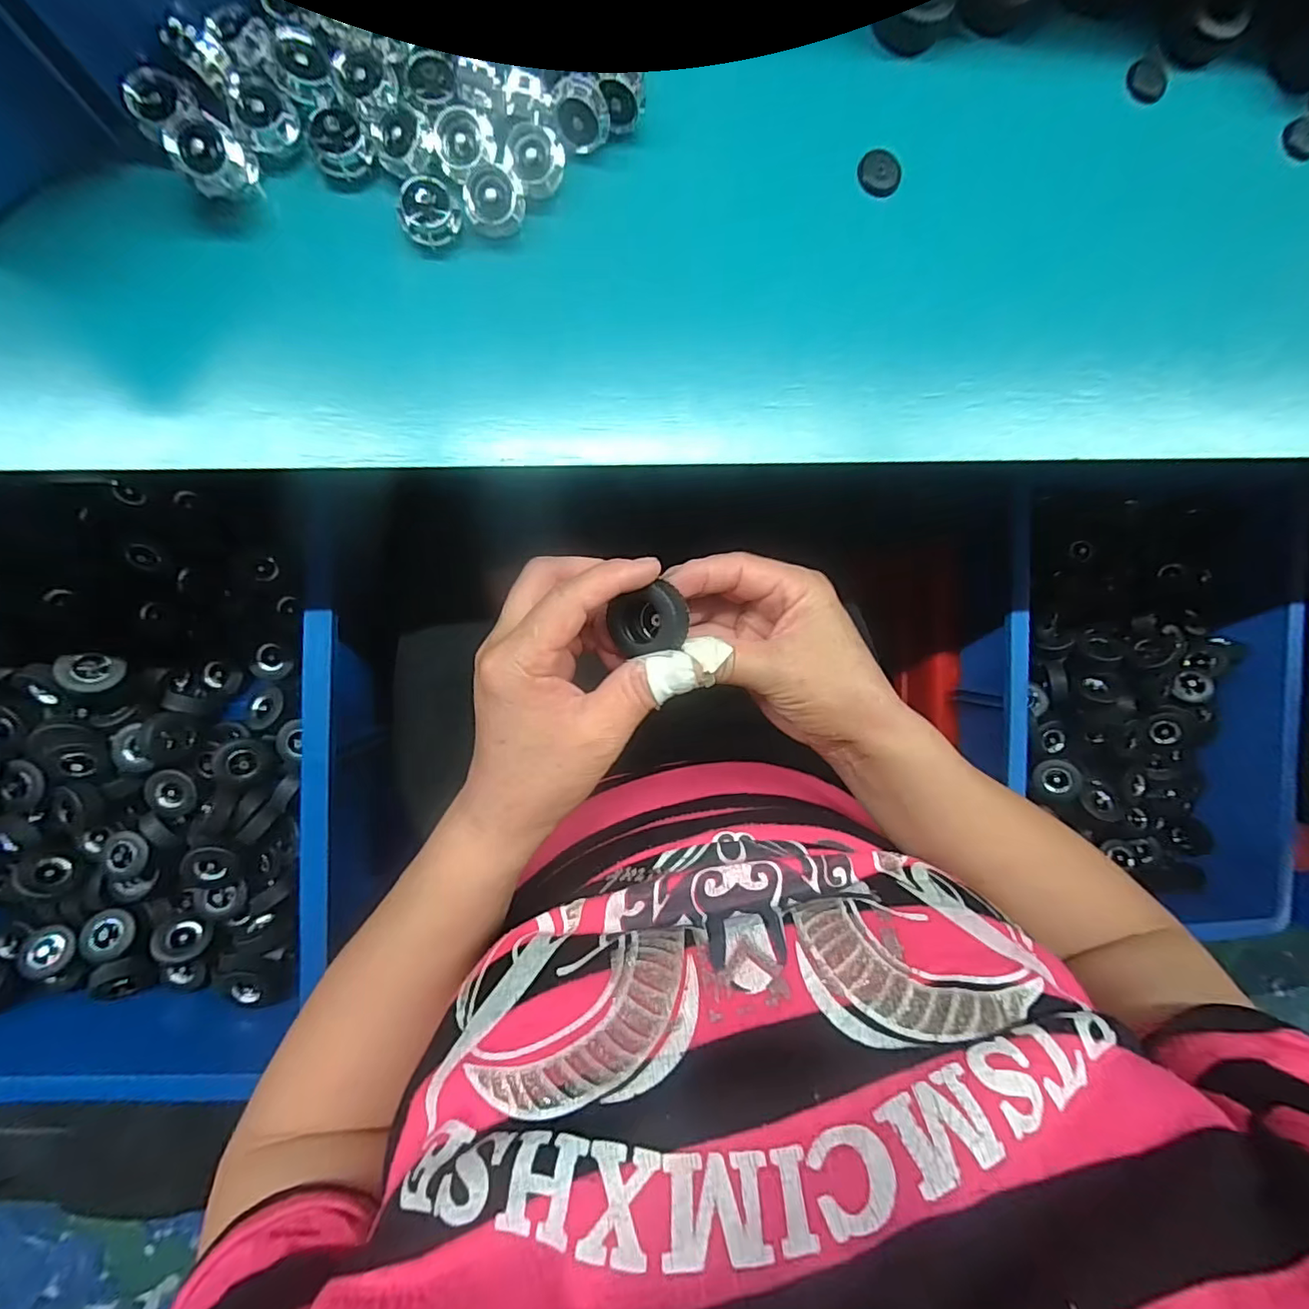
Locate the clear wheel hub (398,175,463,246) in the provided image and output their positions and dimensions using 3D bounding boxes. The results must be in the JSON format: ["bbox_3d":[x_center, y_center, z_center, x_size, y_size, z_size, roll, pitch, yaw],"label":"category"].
[{"bbox_3d":[-0.096,-0.188,0.238,0.024,0.013,0.021,-18,95,-6],"label":"clear wheel hub"}]

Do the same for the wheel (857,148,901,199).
[{"bbox_3d":[0.112,-0.239,0.278,0.022,0.004,0.023,0,93,-7],"label":"wheel"}]

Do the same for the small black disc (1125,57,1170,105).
[{"bbox_3d":[0.260,-0.302,0.295,0.022,0.004,0.022,0,93,-7],"label":"small black disc"}]

